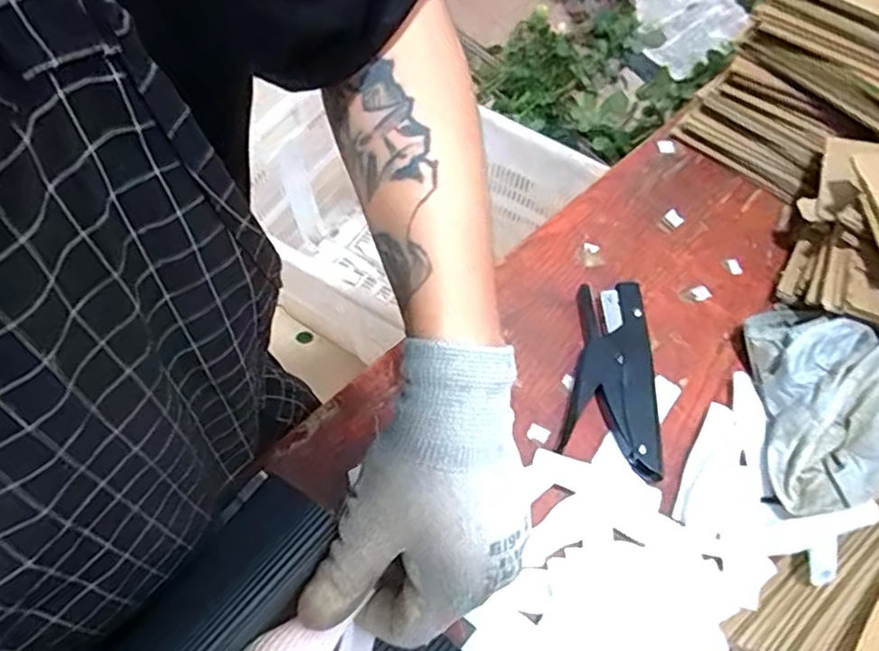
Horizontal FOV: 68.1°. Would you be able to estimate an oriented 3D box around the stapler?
[{"bbox_3d":[0.132,0.037,0.487,0.066,0.026,0.144,12,63,4],"label":"stapler"}]

